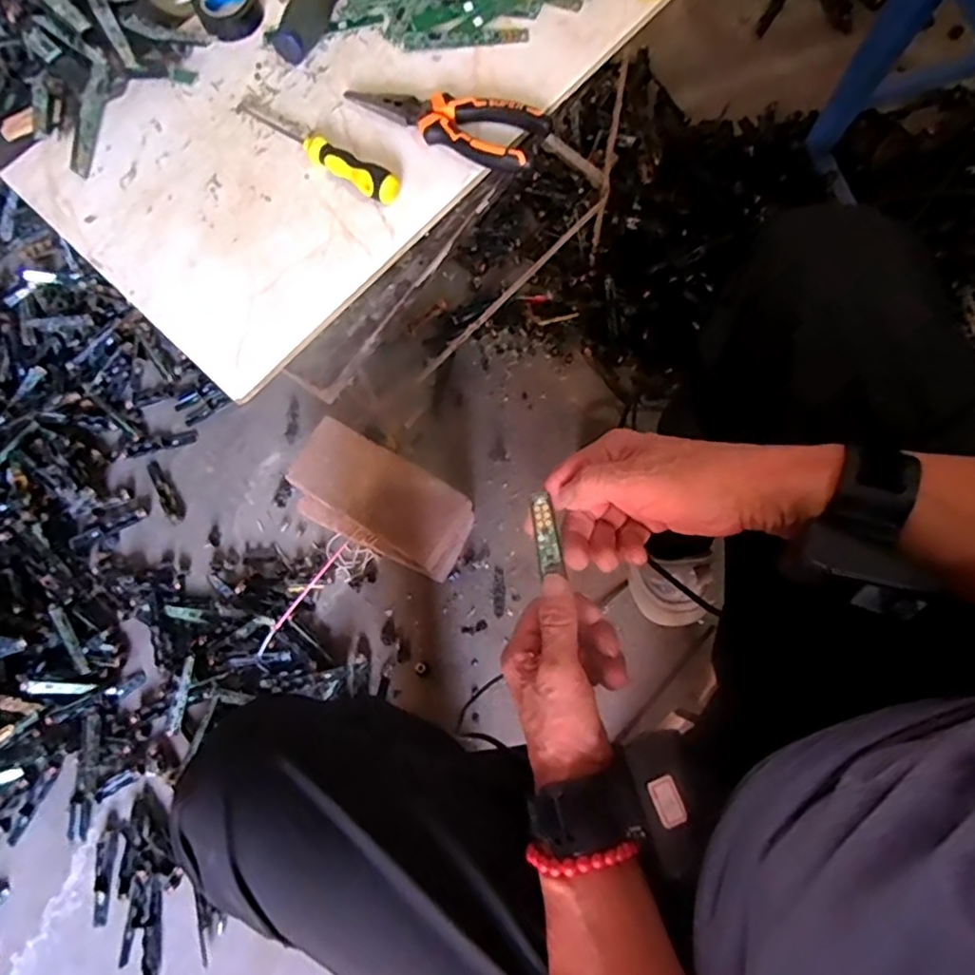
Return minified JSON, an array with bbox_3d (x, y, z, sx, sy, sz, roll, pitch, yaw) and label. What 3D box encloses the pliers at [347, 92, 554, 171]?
[{"bbox_3d":[-0.033,-0.278,0.471,0.152,0.018,0.050,19,76,9],"label":"pliers"}]

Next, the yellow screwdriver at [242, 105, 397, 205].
[{"bbox_3d":[-0.126,-0.256,0.463,0.150,0.022,0.024,39,80,14],"label":"yellow screwdriver"}]

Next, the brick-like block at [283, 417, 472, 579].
[{"bbox_3d":[-0.137,0.021,0.819,0.230,0.092,0.119,27,77,10],"label":"brick-like block"}]

